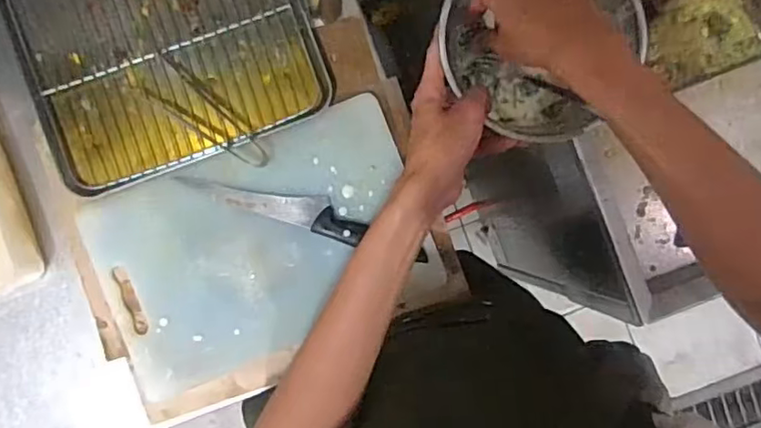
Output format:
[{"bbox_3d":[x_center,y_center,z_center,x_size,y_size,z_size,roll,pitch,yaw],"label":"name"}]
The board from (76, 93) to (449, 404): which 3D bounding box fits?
[{"bbox_3d":[-0.129,0.035,0.652,0.347,0.016,0.224,-22,91,-1],"label":"board"}]

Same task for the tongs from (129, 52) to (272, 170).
[{"bbox_3d":[-0.191,-0.108,0.645,0.173,0.029,0.048,39,89,-2],"label":"tongs"}]

